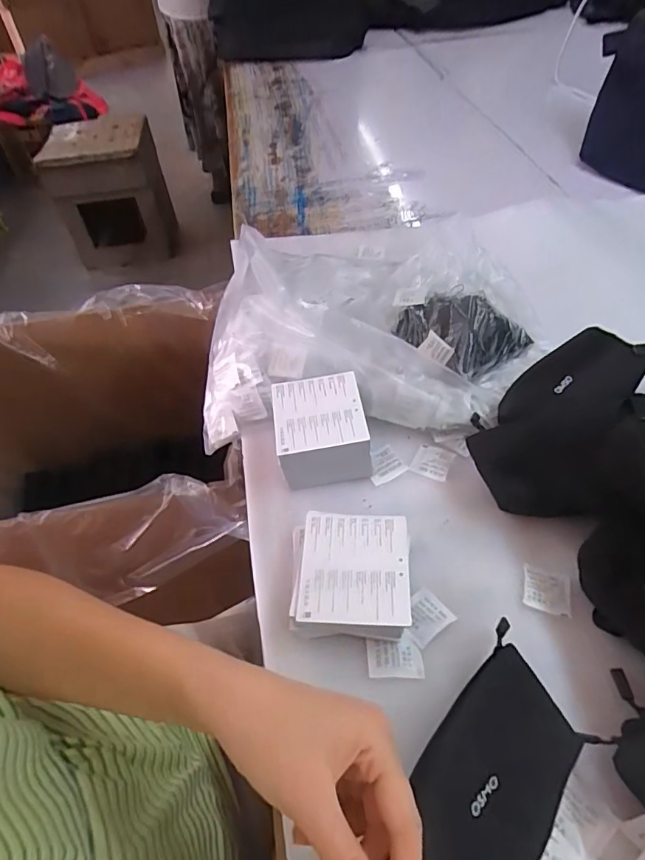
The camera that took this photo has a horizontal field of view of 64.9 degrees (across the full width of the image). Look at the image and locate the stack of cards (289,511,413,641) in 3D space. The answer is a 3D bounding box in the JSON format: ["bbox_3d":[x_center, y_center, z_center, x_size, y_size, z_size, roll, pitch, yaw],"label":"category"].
[{"bbox_3d":[0.023,0.126,0.441,0.101,0.038,0.102,1,49,6],"label":"stack of cards"}]

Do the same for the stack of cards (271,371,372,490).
[{"bbox_3d":[-0.002,0.001,0.534,0.091,0.066,0.108,-8,48,-2],"label":"stack of cards"}]

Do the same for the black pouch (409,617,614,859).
[{"bbox_3d":[0.097,0.217,0.298,0.086,0.045,0.197,27,43,26],"label":"black pouch"}]

